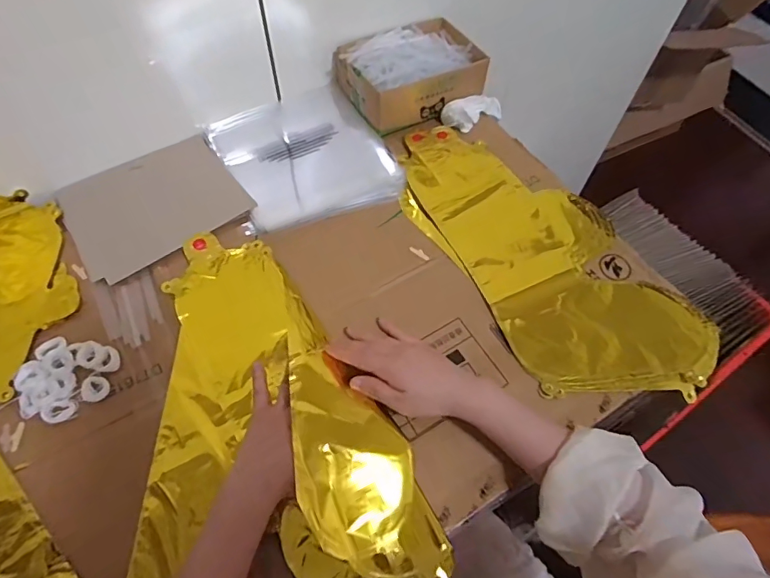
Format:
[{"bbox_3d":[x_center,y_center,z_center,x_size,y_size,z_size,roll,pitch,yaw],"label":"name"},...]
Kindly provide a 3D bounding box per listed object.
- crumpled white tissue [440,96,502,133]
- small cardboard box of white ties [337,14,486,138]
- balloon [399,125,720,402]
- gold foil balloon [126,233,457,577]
[{"bbox_3d":[0.135,-0.258,0.698,0.108,0.032,0.042,-23,62,-30],"label":"crumpled white tissue"},{"bbox_3d":[0.042,-0.309,0.681,0.194,0.071,0.134,-27,64,-16],"label":"small cardboard box of white ties"},{"bbox_3d":[0.182,-0.052,0.590,0.212,0.017,0.430,-27,64,-16],"label":"balloon"},{"bbox_3d":[-0.094,0.100,0.487,0.274,0.042,0.370,-4,60,-4],"label":"gold foil balloon"}]

